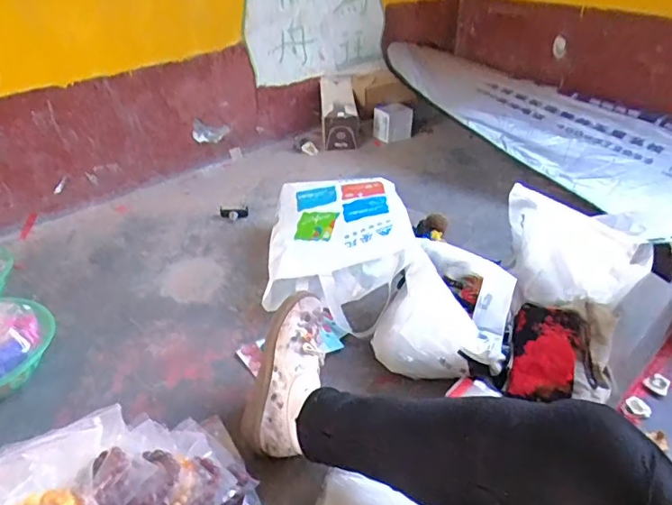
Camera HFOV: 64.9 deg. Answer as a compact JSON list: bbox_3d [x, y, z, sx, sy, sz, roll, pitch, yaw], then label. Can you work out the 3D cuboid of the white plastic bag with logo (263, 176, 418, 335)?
[{"bbox_3d":[0.001,-0.015,1.075,0.276,0.148,0.356,-2,32,0],"label":"white plastic bag with logo"}]

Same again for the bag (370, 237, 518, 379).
[{"bbox_3d":[0.189,0.096,0.888,0.206,0.154,0.203,19,38,29],"label":"bag"}]

